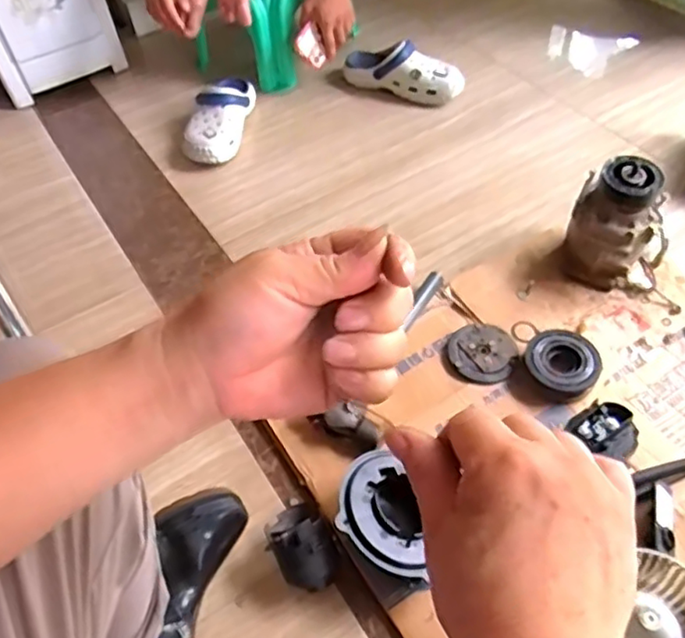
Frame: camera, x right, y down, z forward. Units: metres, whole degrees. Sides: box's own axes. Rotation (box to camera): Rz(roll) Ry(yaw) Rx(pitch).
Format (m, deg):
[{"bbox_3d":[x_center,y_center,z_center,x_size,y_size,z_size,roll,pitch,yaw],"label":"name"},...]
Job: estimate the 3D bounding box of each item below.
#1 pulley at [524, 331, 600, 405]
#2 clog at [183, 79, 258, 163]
[{"bbox_3d":[0.314,0.068,0.901,0.100,0.043,0.105,-2,51,3],"label":"pulley"},{"bbox_3d":[-0.253,-0.432,1.337,0.097,0.096,0.267,7,52,10],"label":"clog"}]

